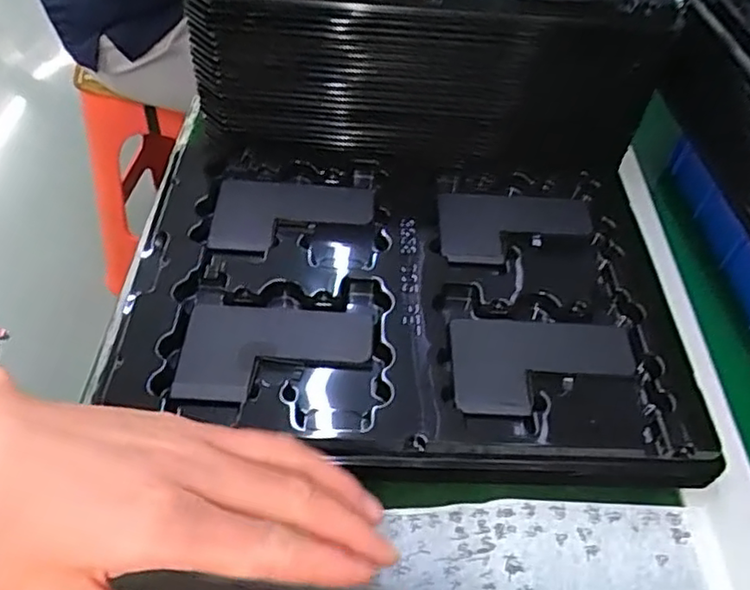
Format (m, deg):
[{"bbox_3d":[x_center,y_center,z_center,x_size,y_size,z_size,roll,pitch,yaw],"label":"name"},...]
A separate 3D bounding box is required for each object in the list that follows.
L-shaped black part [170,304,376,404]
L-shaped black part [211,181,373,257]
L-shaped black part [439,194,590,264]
[{"bbox_3d":[-0.049,0.030,0.328,0.094,0.008,0.060,3,51,0],"label":"L-shaped black part"},{"bbox_3d":[-0.052,-0.046,0.399,0.096,0.006,0.058,4,51,1],"label":"L-shaped black part"},{"bbox_3d":[0.087,-0.042,0.403,0.094,0.007,0.062,3,51,0],"label":"L-shaped black part"}]

